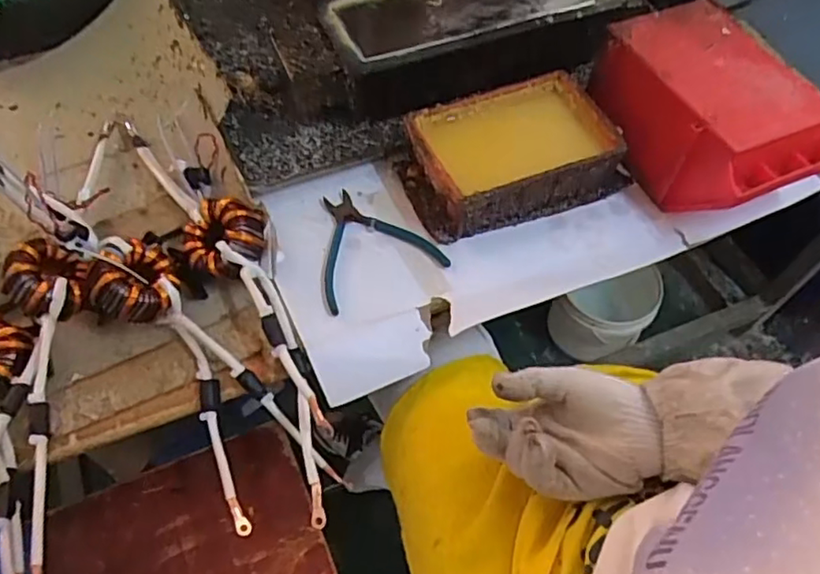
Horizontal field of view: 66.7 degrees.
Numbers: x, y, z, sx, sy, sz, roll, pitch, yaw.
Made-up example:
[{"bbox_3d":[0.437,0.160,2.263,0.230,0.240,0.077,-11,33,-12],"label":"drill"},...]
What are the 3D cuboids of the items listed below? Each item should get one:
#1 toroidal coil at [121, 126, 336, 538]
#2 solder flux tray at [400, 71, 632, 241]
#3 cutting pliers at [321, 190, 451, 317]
[{"bbox_3d":[-0.178,-0.025,0.617,0.089,0.062,0.512,-24,62,-16],"label":"toroidal coil"},{"bbox_3d":[0.107,-0.141,0.667,0.224,0.064,0.136,-18,60,-13],"label":"solder flux tray"},{"bbox_3d":[-0.050,-0.048,0.640,0.130,0.014,0.132,-26,62,-17],"label":"cutting pliers"}]

